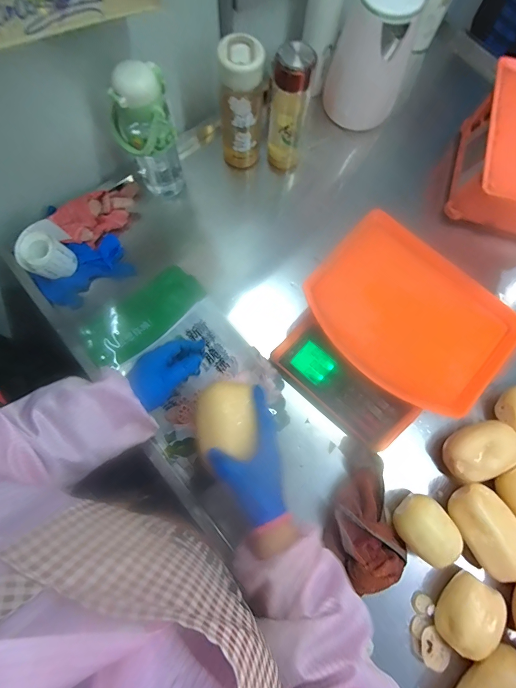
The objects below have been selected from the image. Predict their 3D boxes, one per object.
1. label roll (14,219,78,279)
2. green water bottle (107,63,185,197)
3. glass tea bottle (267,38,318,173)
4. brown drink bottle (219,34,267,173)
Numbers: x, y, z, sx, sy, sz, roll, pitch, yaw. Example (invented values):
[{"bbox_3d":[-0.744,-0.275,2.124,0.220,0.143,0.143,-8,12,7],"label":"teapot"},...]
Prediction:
[{"bbox_3d":[-0.364,-0.158,0.604,0.072,0.065,0.090,40,78,9],"label":"label roll"},{"bbox_3d":[-0.184,-0.346,0.591,0.093,0.225,0.084,-22,77,-7],"label":"green water bottle"},{"bbox_3d":[0.060,-0.421,0.632,0.065,0.215,0.069,18,76,4],"label":"glass tea bottle"},{"bbox_3d":[-0.029,-0.416,0.624,0.074,0.208,0.066,3,75,0],"label":"brown drink bottle"}]

